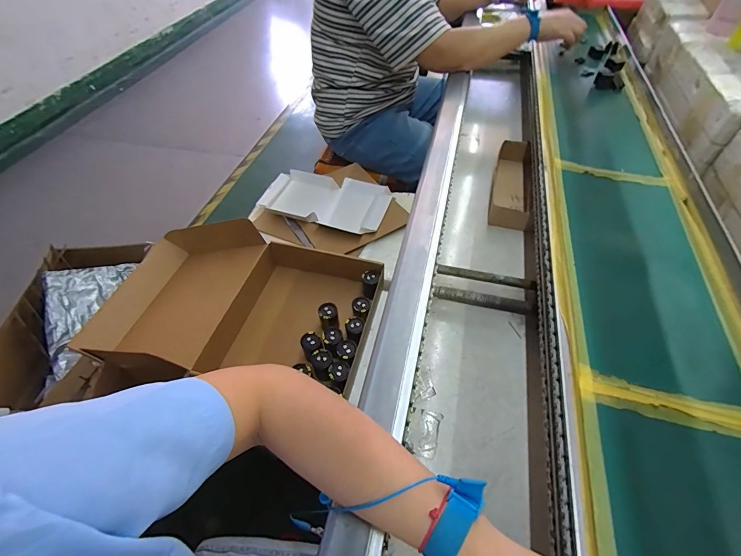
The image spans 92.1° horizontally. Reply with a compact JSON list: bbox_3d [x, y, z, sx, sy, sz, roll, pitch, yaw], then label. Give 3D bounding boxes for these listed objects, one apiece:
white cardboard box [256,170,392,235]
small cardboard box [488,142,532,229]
[{"bbox_3d":[-0.109,-0.189,0.860,0.300,0.027,0.167,16,54,15],"label":"white cardboard box"},{"bbox_3d":[0.283,-0.187,0.713,0.069,0.049,0.236,13,53,13],"label":"small cardboard box"}]

